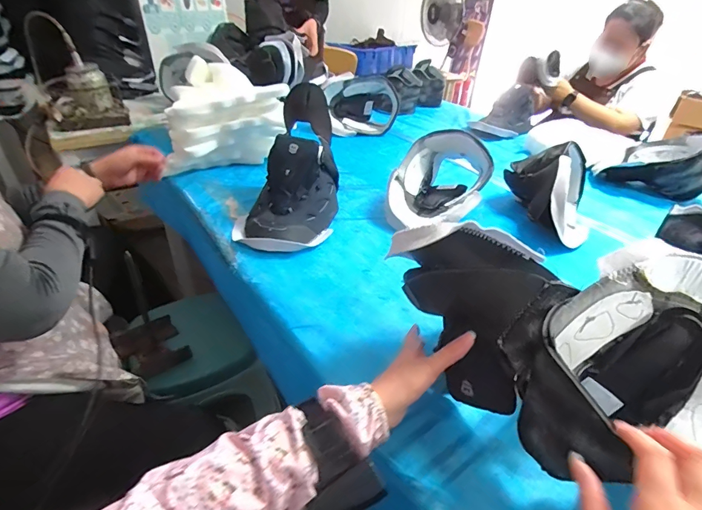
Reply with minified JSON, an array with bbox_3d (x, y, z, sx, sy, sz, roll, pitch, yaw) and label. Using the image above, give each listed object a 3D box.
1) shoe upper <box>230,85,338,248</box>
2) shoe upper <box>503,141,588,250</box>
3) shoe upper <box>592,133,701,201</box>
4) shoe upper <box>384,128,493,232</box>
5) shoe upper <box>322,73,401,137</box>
[{"bbox_3d":[-0.118,-0.173,0.827,0.184,0.118,0.362,9,76,10],"label":"shoe upper"},{"bbox_3d":[0.428,-0.148,0.858,0.185,0.146,0.241,18,38,18],"label":"shoe upper"},{"bbox_3d":[0.797,-0.244,1.035,0.257,0.135,0.172,23,40,23],"label":"shoe upper"},{"bbox_3d":[0.195,-0.164,0.867,0.192,0.145,0.240,15,37,14],"label":"shoe upper"},{"bbox_3d":[0.035,-0.479,1.295,0.224,0.165,0.134,-14,40,-23],"label":"shoe upper"}]

